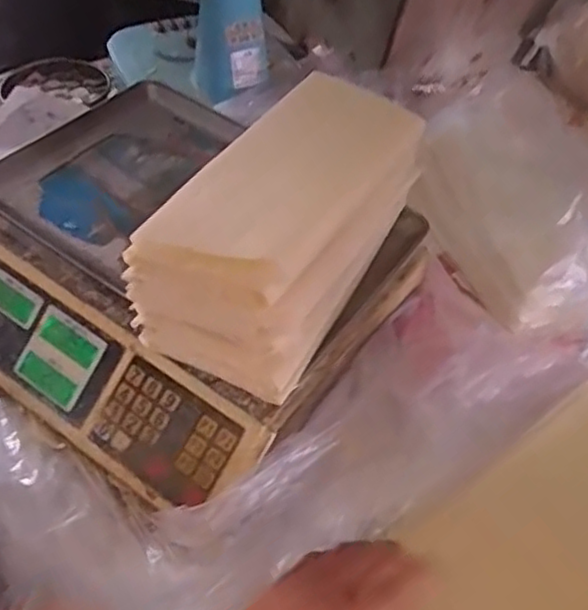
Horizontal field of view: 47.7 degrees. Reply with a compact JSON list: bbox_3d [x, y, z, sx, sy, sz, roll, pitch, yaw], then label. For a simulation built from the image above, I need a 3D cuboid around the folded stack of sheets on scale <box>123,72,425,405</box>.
[{"bbox_3d":[-0.006,-0.069,0.488,0.125,0.114,0.238,23,51,14],"label":"folded stack of sheets on scale"}]

